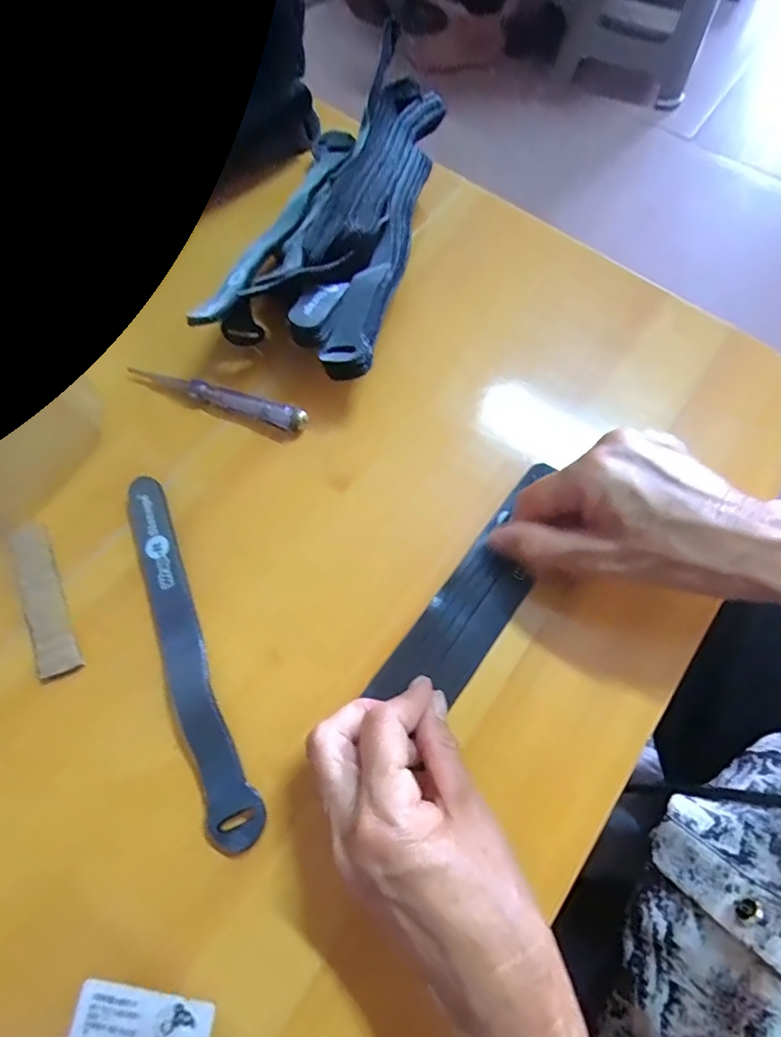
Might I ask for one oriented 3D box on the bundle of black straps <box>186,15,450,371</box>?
[{"bbox_3d":[-0.020,-0.215,0.342,0.111,0.037,0.264,22,72,5],"label":"bundle of black straps"}]

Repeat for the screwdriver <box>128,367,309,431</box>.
[{"bbox_3d":[-0.106,-0.076,0.324,0.114,0.017,0.013,19,71,4],"label":"screwdriver"}]

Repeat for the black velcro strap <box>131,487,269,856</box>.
[{"bbox_3d":[-0.109,0.067,0.270,0.026,0.006,0.198,-22,72,-12],"label":"black velcro strap"}]

